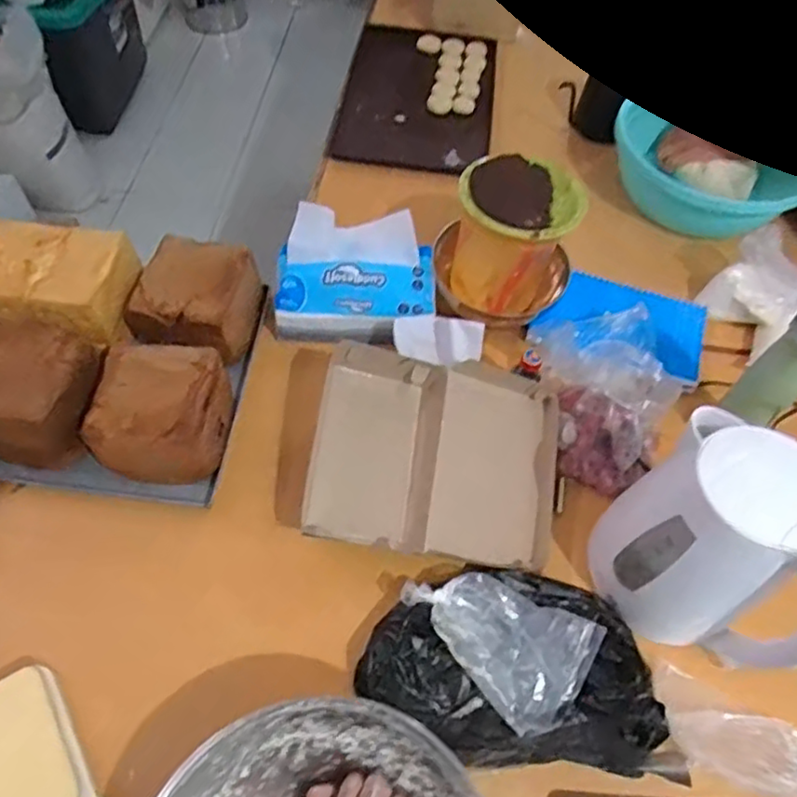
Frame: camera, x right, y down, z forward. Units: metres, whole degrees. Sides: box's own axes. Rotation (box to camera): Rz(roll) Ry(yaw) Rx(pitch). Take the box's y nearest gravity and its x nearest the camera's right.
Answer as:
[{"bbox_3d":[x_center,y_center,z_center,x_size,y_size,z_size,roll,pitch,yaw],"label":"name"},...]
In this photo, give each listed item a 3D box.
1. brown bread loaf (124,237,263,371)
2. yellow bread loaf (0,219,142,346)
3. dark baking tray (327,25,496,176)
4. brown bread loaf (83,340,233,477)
[{"bbox_3d":[-0.235,-0.117,0.750,0.124,0.083,0.130,16,59,7],"label":"brown bread loaf"},{"bbox_3d":[-0.437,-0.132,0.750,0.247,0.078,0.134,6,58,0],"label":"yellow bread loaf"},{"bbox_3d":[0.033,-0.497,1.066,0.242,0.025,0.349,8,59,2],"label":"dark baking tray"},{"bbox_3d":[-0.248,0.019,0.681,0.131,0.100,0.131,2,63,-5],"label":"brown bread loaf"}]

